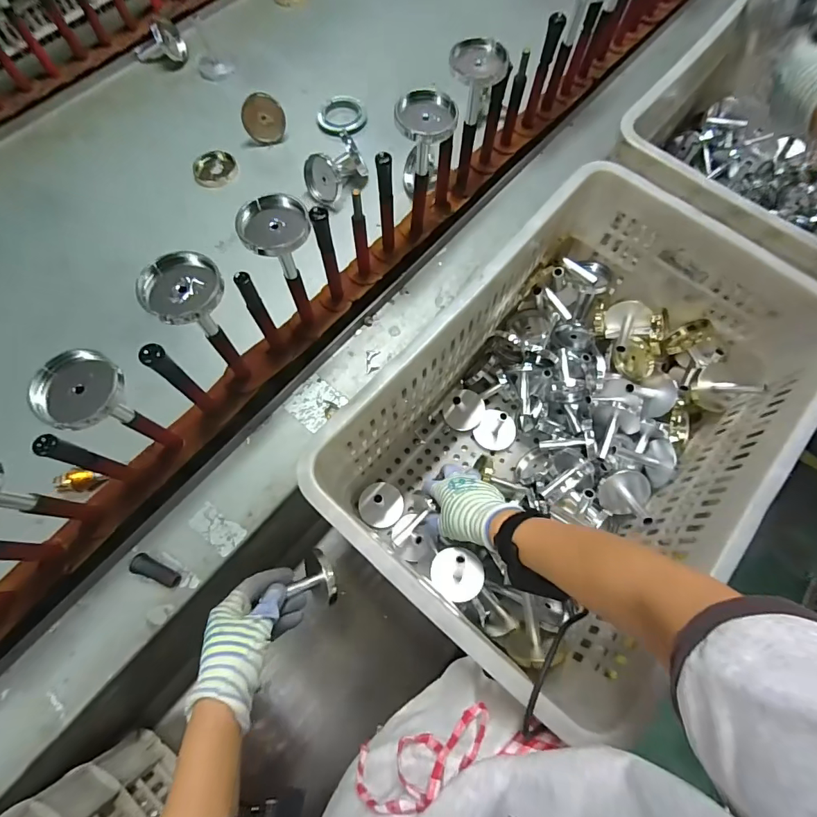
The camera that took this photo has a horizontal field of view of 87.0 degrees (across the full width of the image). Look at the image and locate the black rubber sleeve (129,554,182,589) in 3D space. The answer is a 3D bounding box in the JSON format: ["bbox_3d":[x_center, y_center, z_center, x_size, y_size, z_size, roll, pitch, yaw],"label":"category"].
[{"bbox_3d":[-0.275,0.178,0.470,0.054,0.018,0.019,21,71,8],"label":"black rubber sleeve"}]

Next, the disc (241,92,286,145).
[{"bbox_3d":[-0.230,-0.457,0.681,0.063,0.066,0.013,1,29,-2],"label":"disc"}]

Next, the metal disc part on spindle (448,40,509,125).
[{"bbox_3d":[0.079,-0.375,0.507,0.065,0.076,0.052,7,70,3],"label":"metal disc part on spindle"}]

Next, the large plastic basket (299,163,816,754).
[{"bbox_3d":[0.210,0.011,0.566,0.343,0.290,0.570,40,75,14],"label":"large plastic basket"}]

